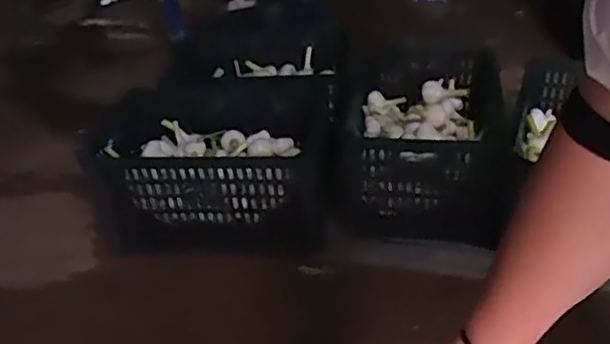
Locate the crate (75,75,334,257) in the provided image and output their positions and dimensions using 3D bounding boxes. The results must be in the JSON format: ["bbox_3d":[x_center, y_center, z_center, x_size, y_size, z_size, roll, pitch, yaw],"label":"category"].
[{"bbox_3d":[-0.167,-0.025,1.332,0.474,0.211,0.369,-4,33,5],"label":"crate"}]

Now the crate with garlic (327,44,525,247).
[{"bbox_3d":[0.246,-0.085,1.373,0.343,0.211,0.580,-1,34,9],"label":"crate with garlic"}]

